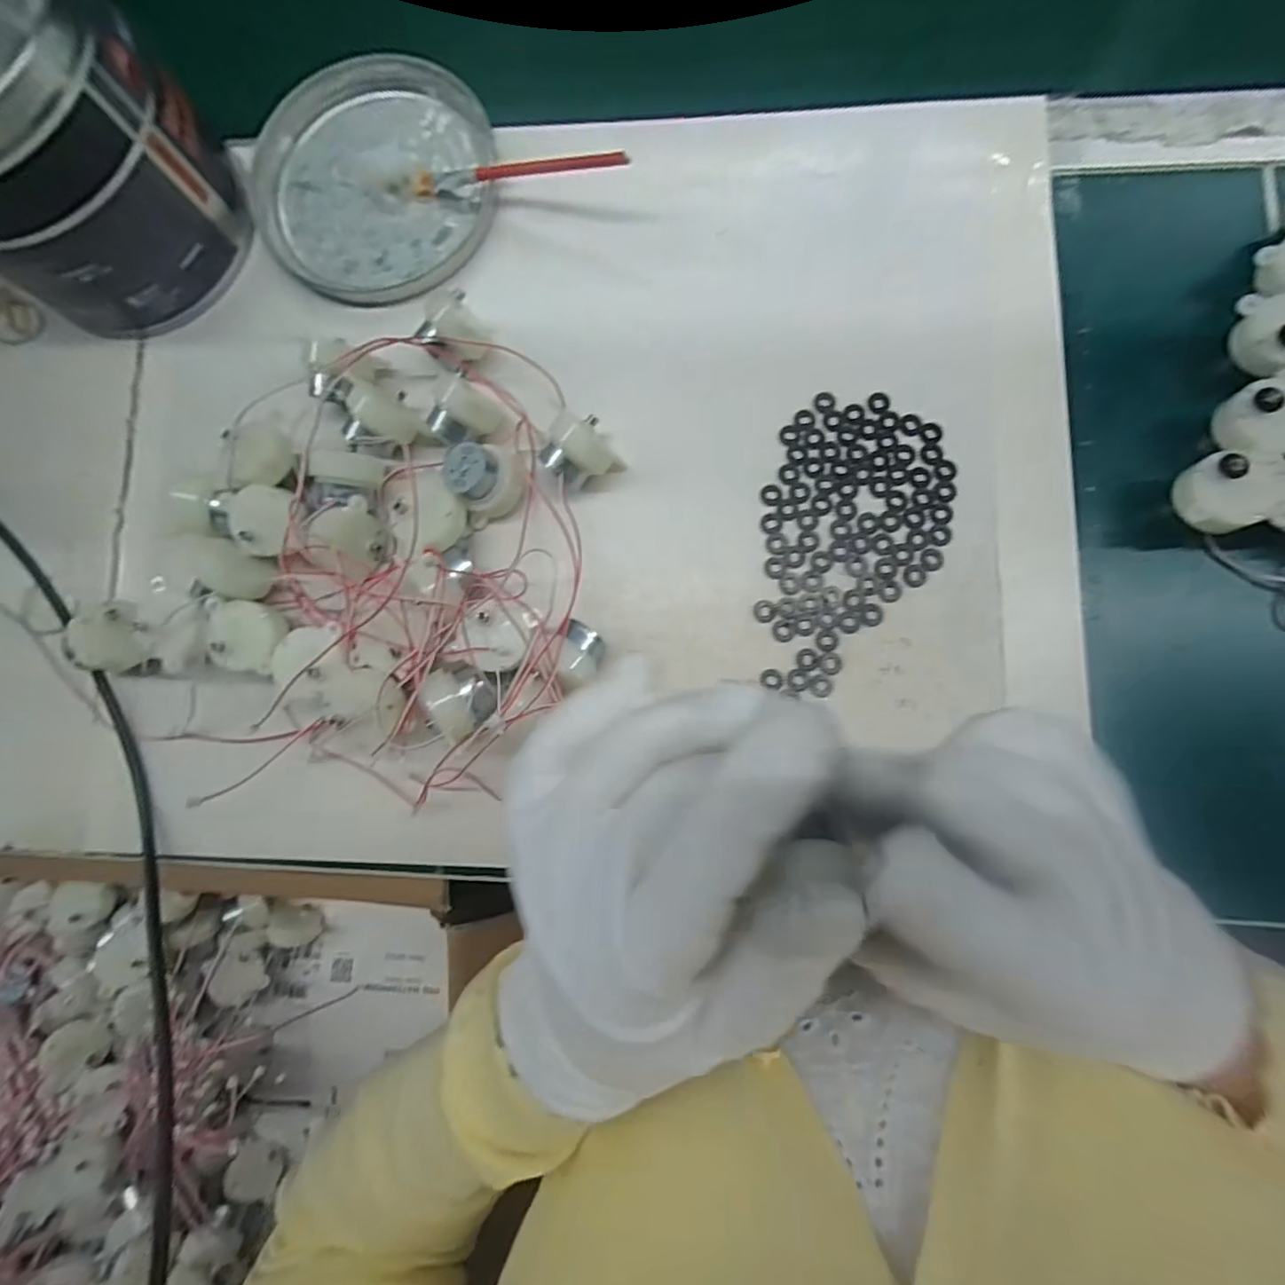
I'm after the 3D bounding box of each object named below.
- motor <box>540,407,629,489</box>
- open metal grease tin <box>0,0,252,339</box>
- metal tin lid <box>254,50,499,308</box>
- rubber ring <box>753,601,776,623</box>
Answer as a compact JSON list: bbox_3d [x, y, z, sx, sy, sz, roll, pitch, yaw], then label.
[{"bbox_3d":[-0.030,-0.091,0.268,0.033,0.030,0.029,-29,82,1],"label":"motor"},{"bbox_3d":[-0.284,-0.238,0.268,0.136,0.102,0.123,39,88,7],"label":"open metal grease tin"},{"bbox_3d":[-0.143,-0.248,0.306,0.127,0.015,0.129,0,84,4],"label":"metal tin lid"},{"bbox_3d":[0.057,-0.015,0.266,0.011,0.004,0.011,0,84,4],"label":"rubber ring"}]

